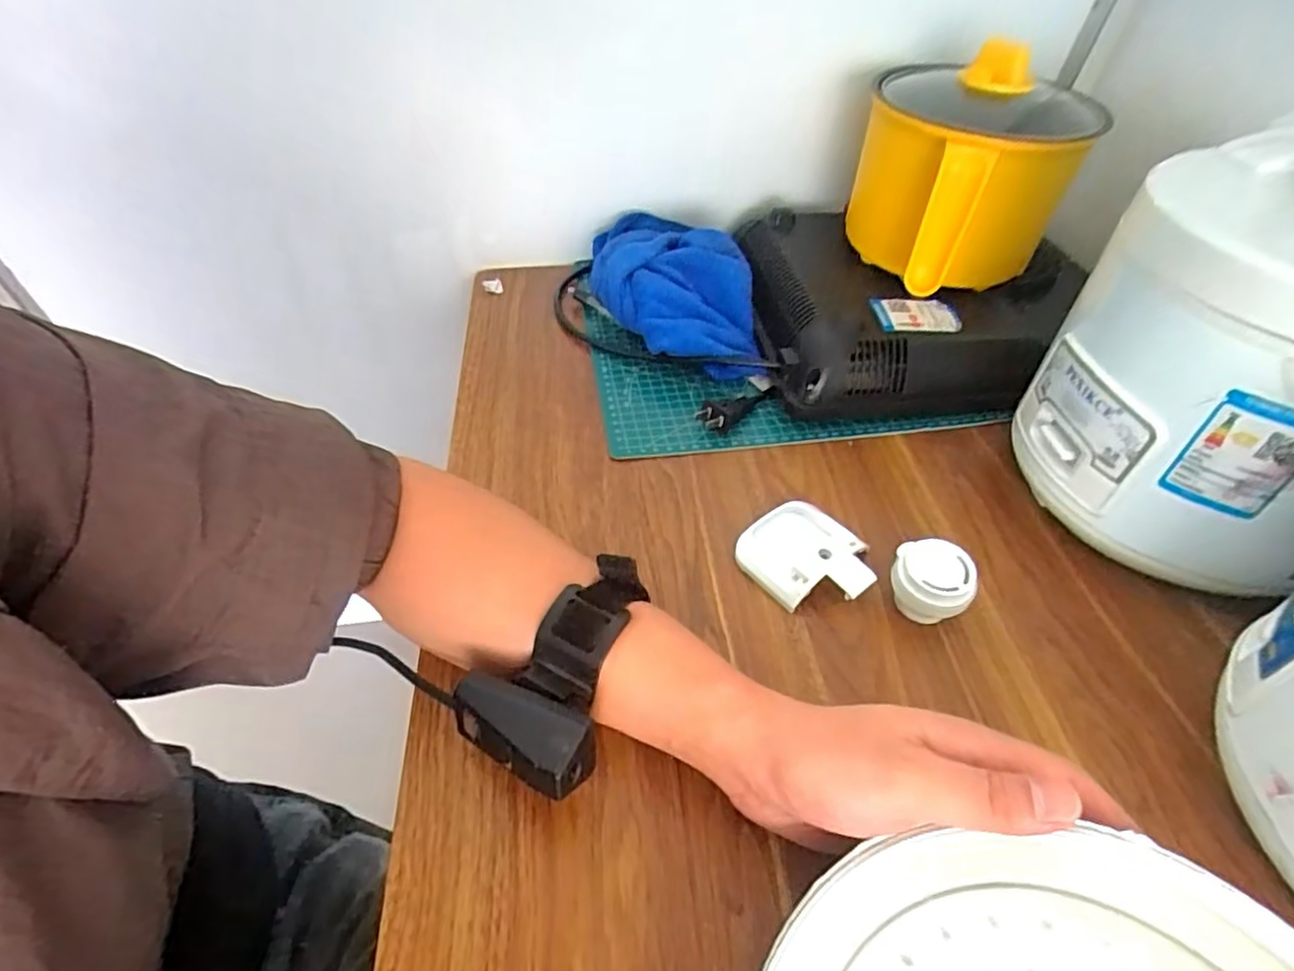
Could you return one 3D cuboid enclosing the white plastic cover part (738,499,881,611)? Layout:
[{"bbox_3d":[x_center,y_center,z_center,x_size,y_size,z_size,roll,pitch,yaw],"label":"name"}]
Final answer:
[{"bbox_3d":[0.099,0.045,0.411,0.067,0.020,0.077,-29,55,-28],"label":"white plastic cover part"}]

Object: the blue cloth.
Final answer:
[{"bbox_3d":[0.020,-0.176,0.580,0.131,0.068,0.203,-3,47,-7],"label":"blue cloth"}]

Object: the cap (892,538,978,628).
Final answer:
[{"bbox_3d":[0.165,0.059,0.386,0.042,0.039,0.037,15,48,10],"label":"cap"}]

